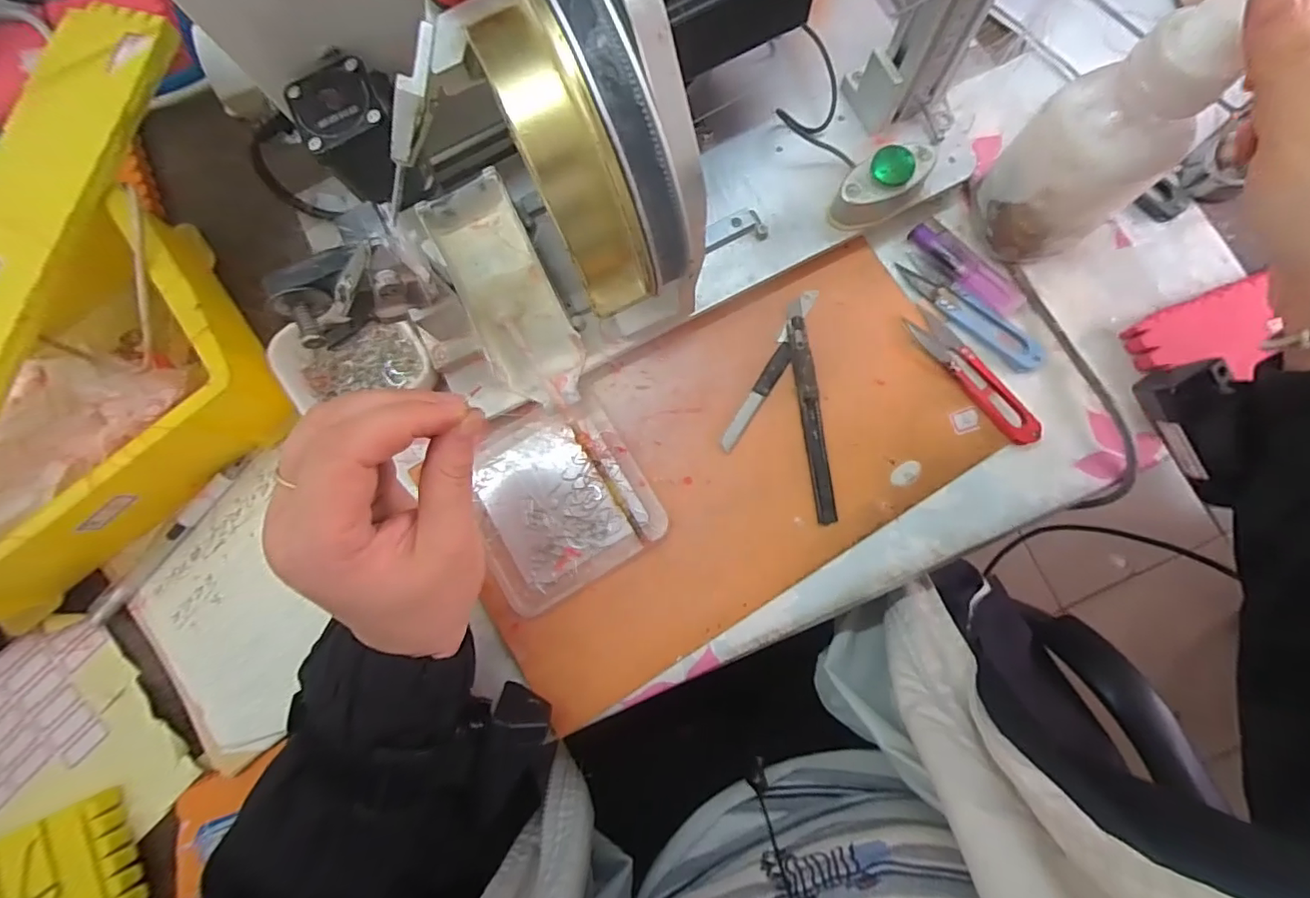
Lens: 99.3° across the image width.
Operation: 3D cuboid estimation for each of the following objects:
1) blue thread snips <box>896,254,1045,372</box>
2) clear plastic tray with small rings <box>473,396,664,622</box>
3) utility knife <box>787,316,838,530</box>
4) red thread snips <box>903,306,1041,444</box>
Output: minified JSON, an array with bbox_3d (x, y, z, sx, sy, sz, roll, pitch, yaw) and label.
[{"bbox_3d":[0.194,-0.083,0.340,0.100,0.010,0.024,41,87,7],"label":"blue thread snips"},{"bbox_3d":[-0.063,0.028,0.332,0.105,0.022,0.110,-31,83,-1],"label":"clear plastic tray with small rings"},{"bbox_3d":[0.095,-0.018,0.338,0.013,0.006,0.125,-6,88,2],"label":"utility knife"},{"bbox_3d":[0.193,-0.044,0.335,0.019,0.009,0.100,-39,83,-2],"label":"red thread snips"}]

